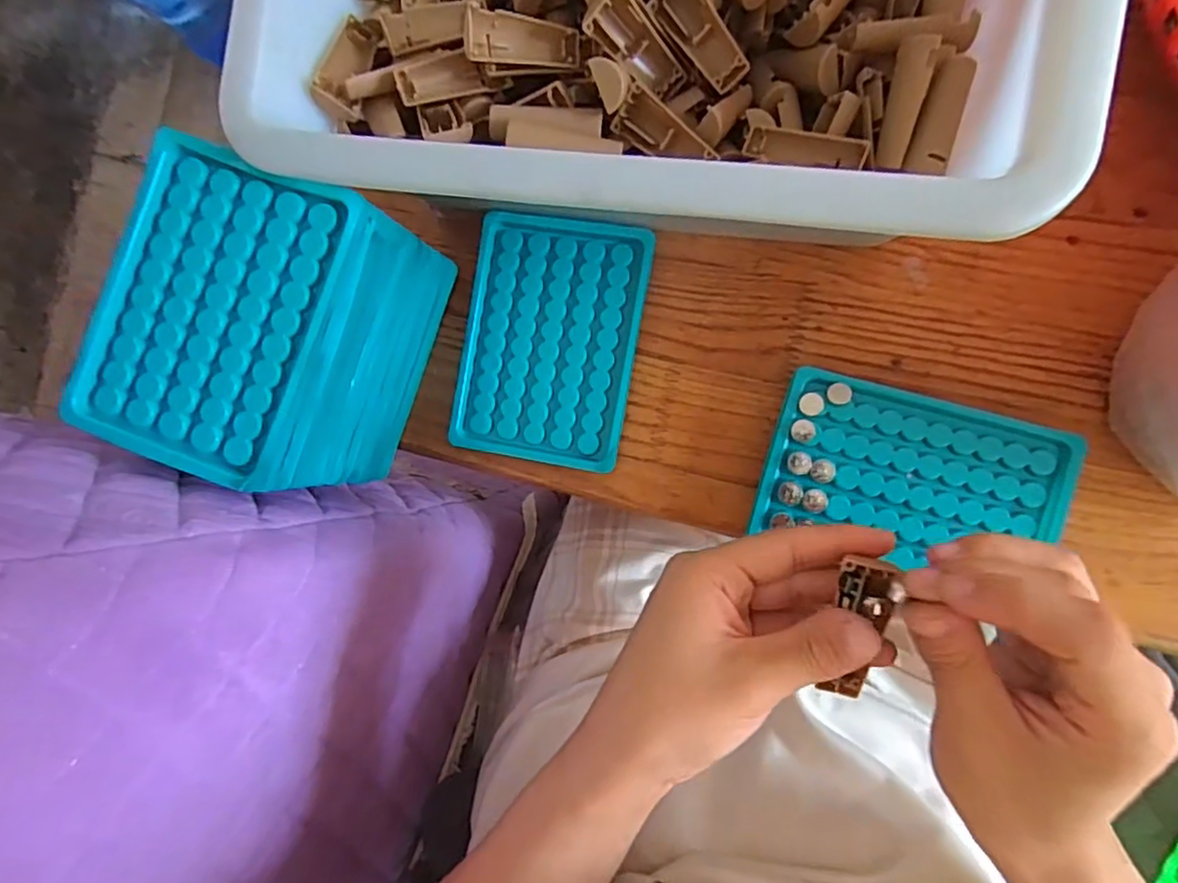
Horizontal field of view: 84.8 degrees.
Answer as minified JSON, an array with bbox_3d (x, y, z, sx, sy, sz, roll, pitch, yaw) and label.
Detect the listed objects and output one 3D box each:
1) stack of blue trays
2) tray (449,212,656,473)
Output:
[{"bbox_3d":[-0.148,-0.053,0.319,0.092,0.114,0.128,21,93,10],"label":"stack of blue trays"},{"bbox_3d":[-0.021,-0.055,0.356,0.096,0.011,0.131,10,91,10],"label":"tray"}]

